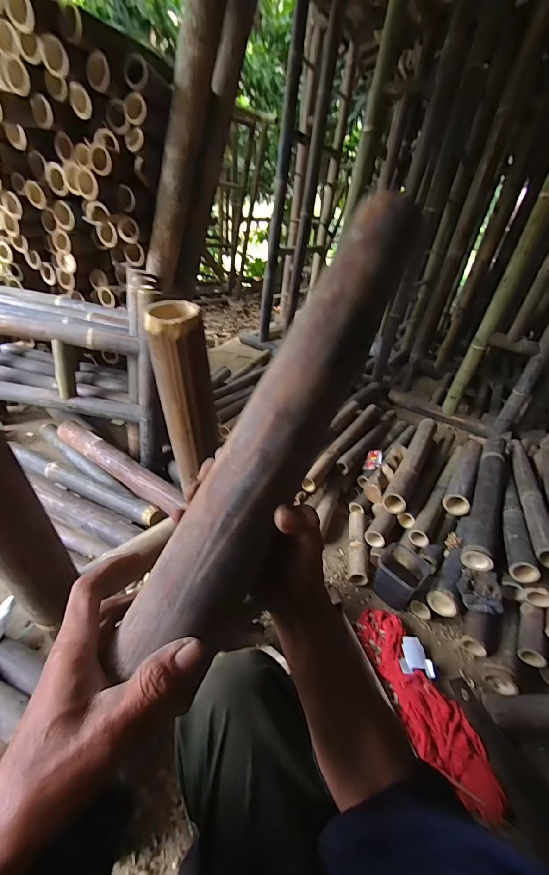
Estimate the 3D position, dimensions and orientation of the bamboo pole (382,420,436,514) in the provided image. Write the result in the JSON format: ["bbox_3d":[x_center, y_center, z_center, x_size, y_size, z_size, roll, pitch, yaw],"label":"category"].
[{"bbox_3d":[0.508,0.073,1.275,0.073,0.064,0.584,25,37,21],"label":"bamboo pole"}]

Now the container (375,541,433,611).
[{"bbox_3d":[0.339,0.372,0.954,0.125,0.100,0.115,-22,45,-38],"label":"container"}]

